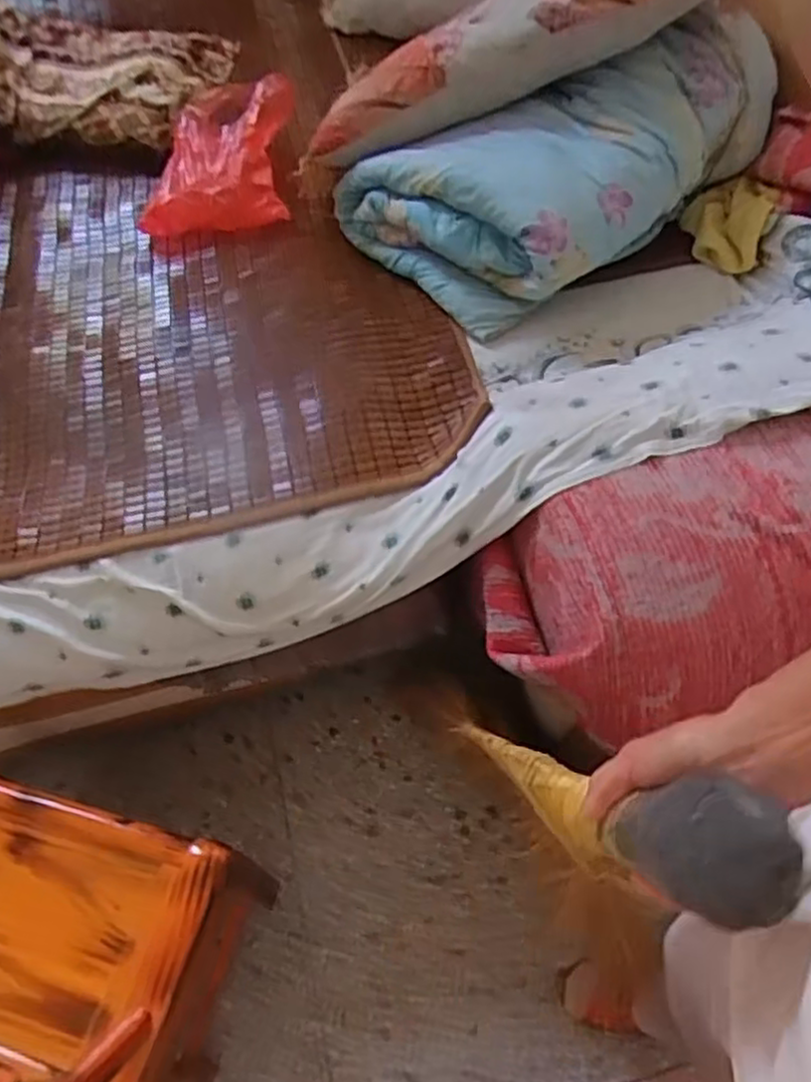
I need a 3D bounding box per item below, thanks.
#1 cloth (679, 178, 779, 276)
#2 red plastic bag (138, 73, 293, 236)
[{"bbox_3d":[0.510,-0.515,1.141,0.130,0.059,0.159,12,58,12],"label":"cloth"},{"bbox_3d":[-0.342,-0.724,1.325,0.261,0.113,0.441,-5,57,1],"label":"red plastic bag"}]

